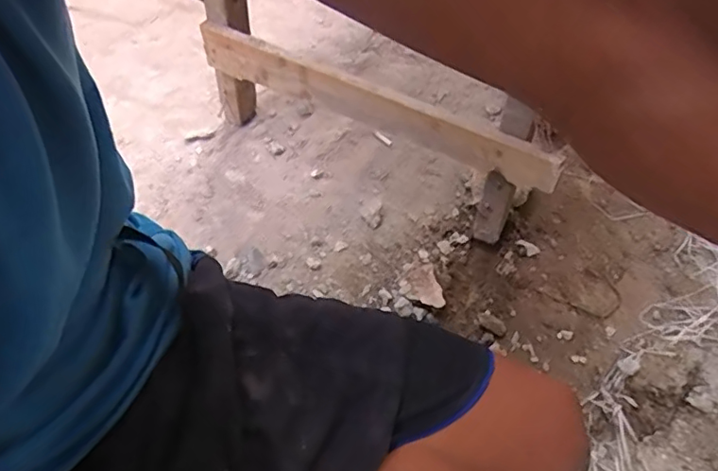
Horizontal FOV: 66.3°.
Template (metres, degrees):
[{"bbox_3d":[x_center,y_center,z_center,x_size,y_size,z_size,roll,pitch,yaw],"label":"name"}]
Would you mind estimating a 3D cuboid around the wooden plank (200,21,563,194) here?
[{"bbox_3d":[-0.001,-0.185,0.757,0.552,0.073,0.018,28,57,19],"label":"wooden plank"}]

